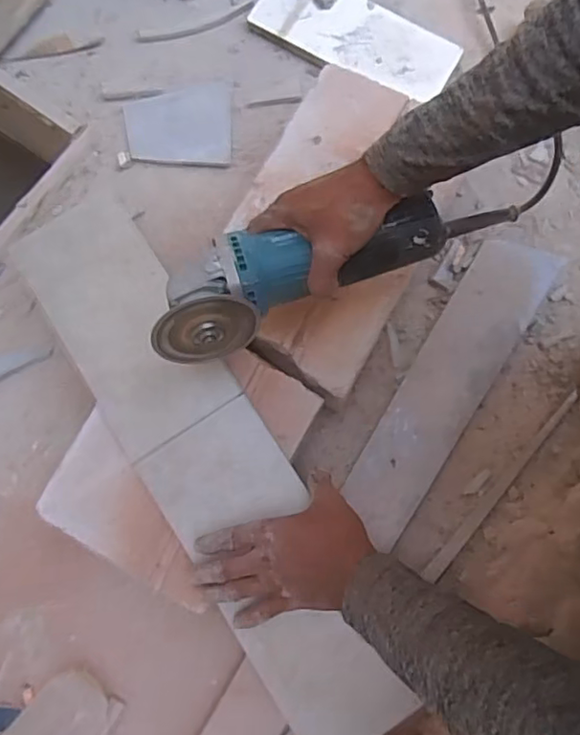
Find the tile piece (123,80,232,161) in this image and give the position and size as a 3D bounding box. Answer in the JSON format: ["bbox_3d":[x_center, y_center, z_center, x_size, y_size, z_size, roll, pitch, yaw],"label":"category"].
[{"bbox_3d":[-0.137,-0.303,0.739,0.126,0.009,0.105,-2,79,1],"label":"tile piece"}]

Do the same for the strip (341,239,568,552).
[{"bbox_3d":[0.172,0.010,0.656,0.087,0.017,0.360,33,81,7],"label":"strip"}]

